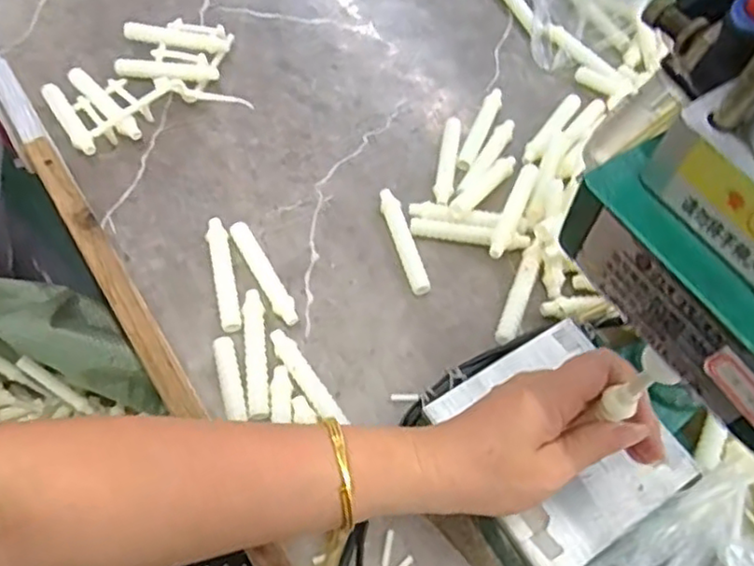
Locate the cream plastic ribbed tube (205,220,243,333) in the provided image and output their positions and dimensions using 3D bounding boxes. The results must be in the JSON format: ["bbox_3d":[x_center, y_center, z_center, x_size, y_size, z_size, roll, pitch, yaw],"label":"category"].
[{"bbox_3d":[-0.113,-0.006,0.488,0.015,0.010,0.096,-10,60,-10],"label":"cream plastic ribbed tube"}]

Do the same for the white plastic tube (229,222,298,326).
[{"bbox_3d":[-0.083,-0.005,0.492,0.015,0.014,0.094,-25,64,-17],"label":"white plastic tube"}]

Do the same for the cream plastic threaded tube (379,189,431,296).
[{"bbox_3d":[0.020,-0.032,0.514,0.015,0.015,0.092,-14,61,-12],"label":"cream plastic threaded tube"}]

